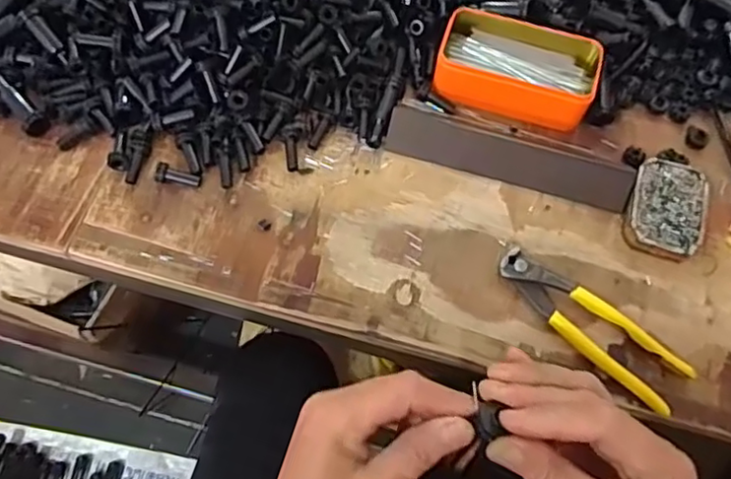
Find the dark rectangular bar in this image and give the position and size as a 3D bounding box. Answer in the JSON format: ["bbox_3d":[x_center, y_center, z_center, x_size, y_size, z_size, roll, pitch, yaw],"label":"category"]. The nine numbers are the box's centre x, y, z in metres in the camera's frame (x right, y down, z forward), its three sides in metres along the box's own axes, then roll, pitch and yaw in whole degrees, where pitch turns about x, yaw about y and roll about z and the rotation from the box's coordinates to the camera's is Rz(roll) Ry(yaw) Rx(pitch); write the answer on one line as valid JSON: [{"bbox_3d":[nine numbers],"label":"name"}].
[{"bbox_3d":[0.130,-0.079,0.577,0.218,0.014,0.050,16,66,5],"label":"dark rectangular bar"}]

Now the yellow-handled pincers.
[{"bbox_3d":[0.179,0.069,0.515,0.166,0.014,0.046,40,70,15],"label":"yellow-handled pincers"}]

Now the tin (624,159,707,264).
[{"bbox_3d":[0.262,-0.029,0.555,0.063,0.021,0.086,15,66,5],"label":"tin"}]

